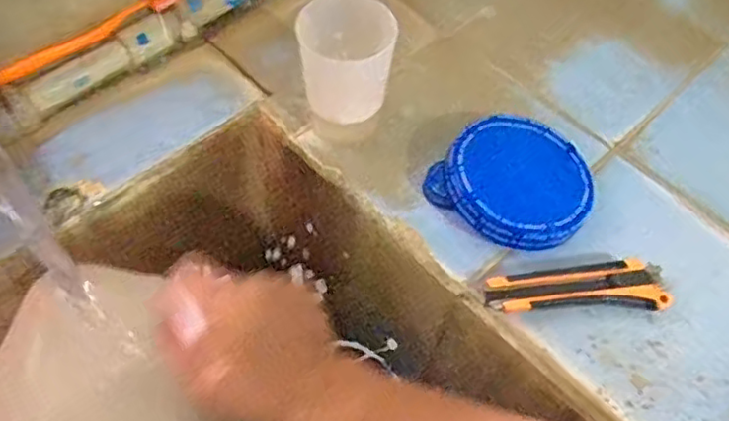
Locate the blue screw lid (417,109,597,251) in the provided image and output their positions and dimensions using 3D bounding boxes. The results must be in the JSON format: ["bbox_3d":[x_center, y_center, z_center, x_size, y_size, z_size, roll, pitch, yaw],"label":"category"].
[{"bbox_3d":[0.121,-0.023,0.504,0.113,0.039,0.112,1,57,-2],"label":"blue screw lid"}]

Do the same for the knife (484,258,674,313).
[{"bbox_3d":[0.154,0.058,0.461,0.133,0.015,0.040,-4,57,-5],"label":"knife"}]

